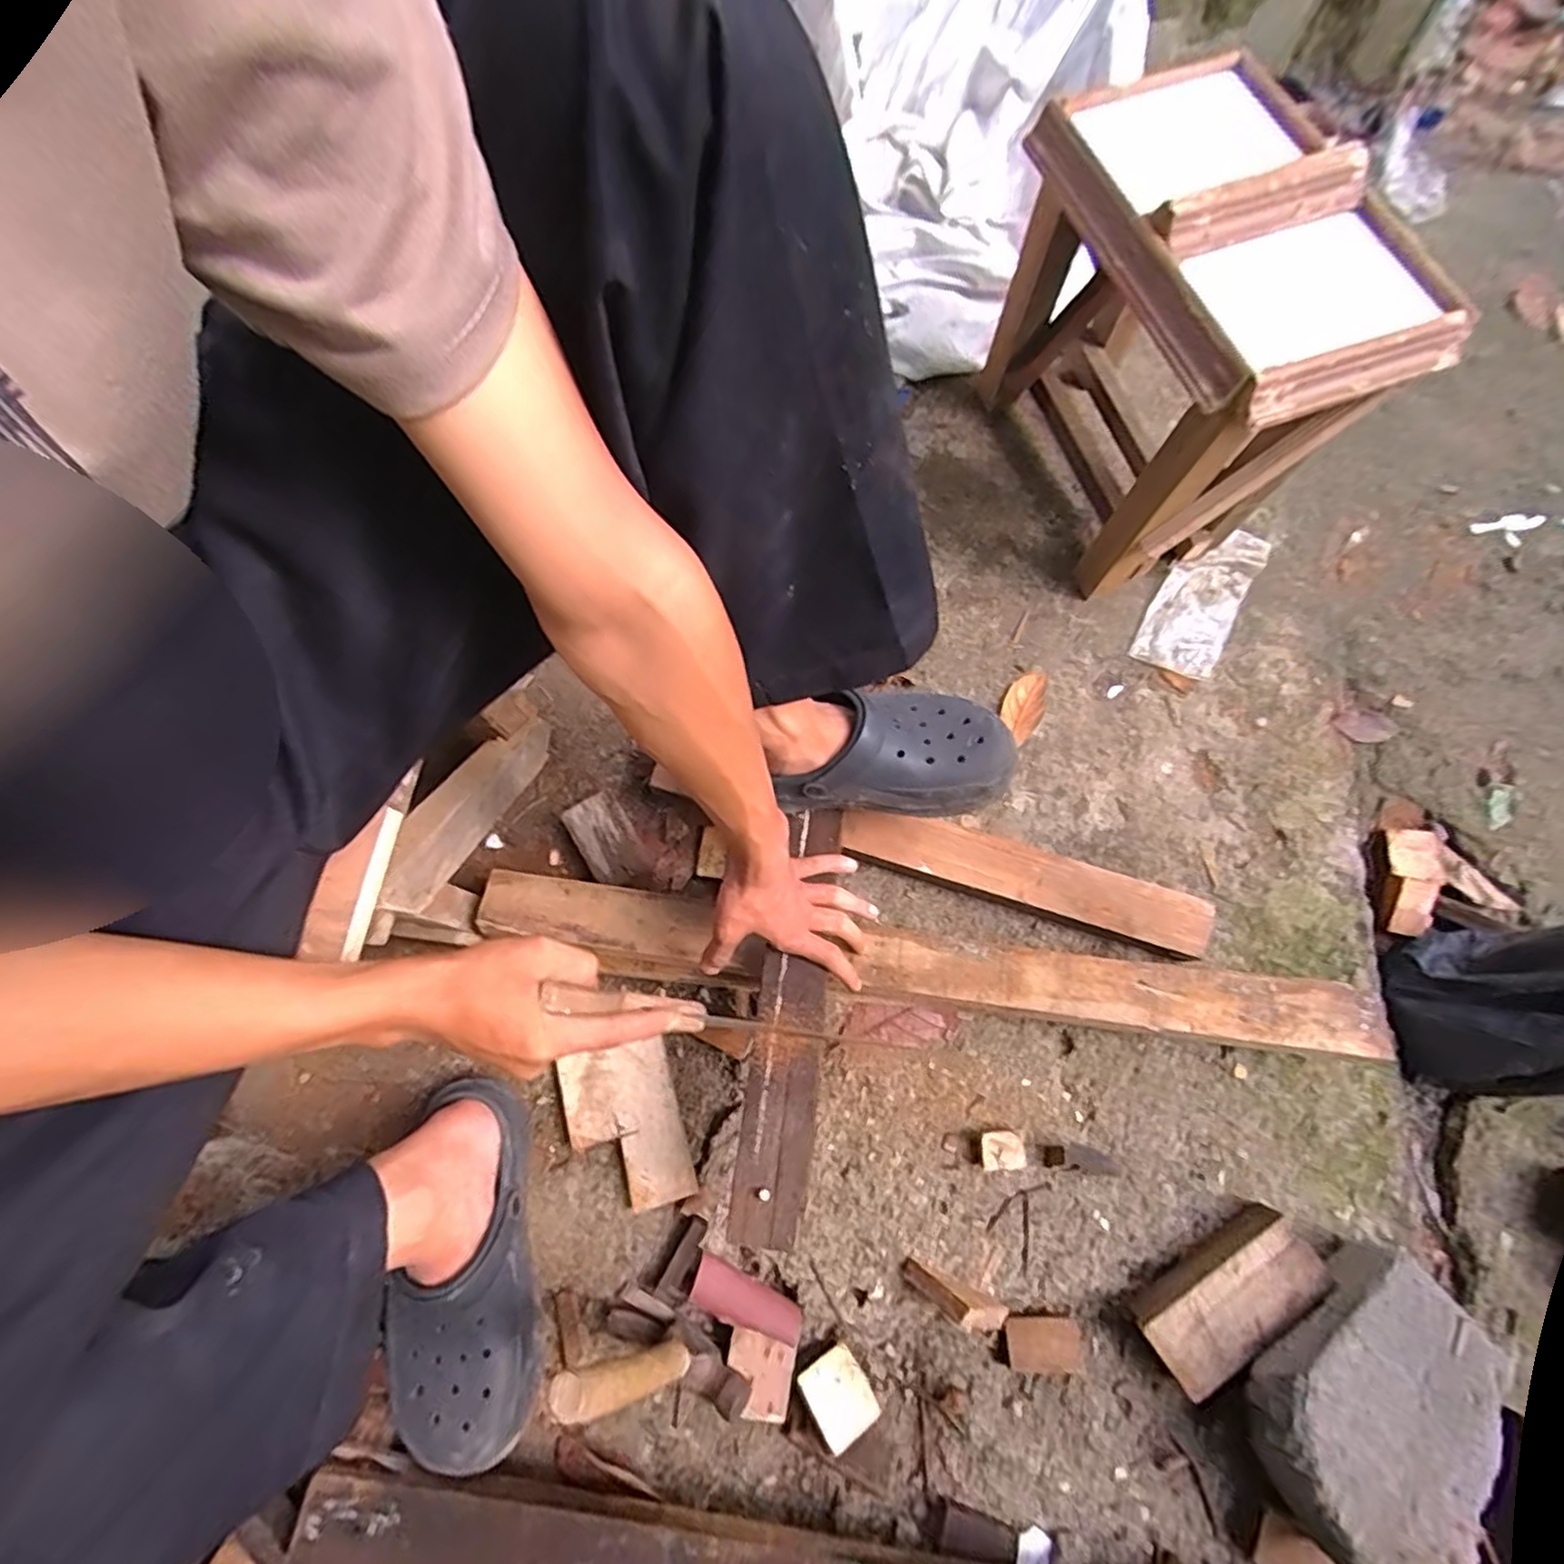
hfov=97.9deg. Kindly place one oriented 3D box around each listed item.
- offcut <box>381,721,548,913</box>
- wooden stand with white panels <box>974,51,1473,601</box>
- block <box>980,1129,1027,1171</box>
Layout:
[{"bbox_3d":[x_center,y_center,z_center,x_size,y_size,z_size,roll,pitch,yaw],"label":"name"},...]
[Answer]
[{"bbox_3d":[-0.286,0.019,0.634,0.030,0.065,0.287,9,31,2],"label":"offcut"},{"bbox_3d":[0.392,-0.449,0.727,0.260,0.330,0.401,-17,73,-5],"label":"wooden stand with white panels"},{"bbox_3d":[0.200,0.333,0.618,0.039,0.021,0.030,-3,72,-1],"label":"block"}]

